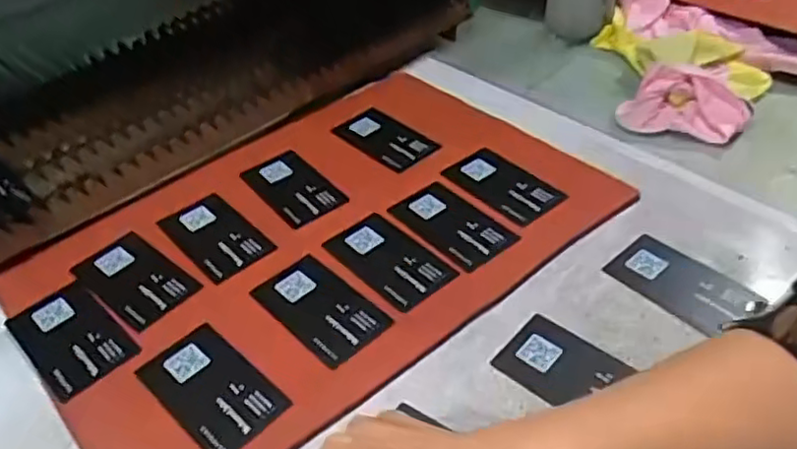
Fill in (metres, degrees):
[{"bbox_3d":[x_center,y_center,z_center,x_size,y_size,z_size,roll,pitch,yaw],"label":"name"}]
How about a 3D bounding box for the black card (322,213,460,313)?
[{"bbox_3d":[-0.007,0.022,0.431,0.047,0.004,0.087,-31,48,-26],"label":"black card"}]

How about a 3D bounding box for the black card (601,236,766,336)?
[{"bbox_3d":[0.179,0.036,0.409,0.049,0.004,0.082,-30,48,-26],"label":"black card"}]

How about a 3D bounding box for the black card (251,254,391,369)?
[{"bbox_3d":[-0.049,0.050,0.403,0.049,0.004,0.085,-34,49,-28],"label":"black card"}]

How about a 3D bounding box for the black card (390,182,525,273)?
[{"bbox_3d":[0.039,-0.002,0.454,0.052,0.006,0.087,-30,47,-26],"label":"black card"}]

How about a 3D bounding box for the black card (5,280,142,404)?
[{"bbox_3d":[-0.203,0.068,0.399,0.091,0.004,0.050,32,53,33],"label":"black card"}]

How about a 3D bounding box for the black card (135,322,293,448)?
[{"bbox_3d":[-0.106,0.091,0.366,0.087,0.004,0.049,31,53,33],"label":"black card"}]

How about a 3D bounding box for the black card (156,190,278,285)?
[{"bbox_3d":[-0.130,0.007,0.460,0.049,0.004,0.086,-33,49,-28],"label":"black card"}]

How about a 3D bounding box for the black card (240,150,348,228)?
[{"bbox_3d":[-0.080,-0.029,0.497,0.049,0.006,0.084,-31,48,-24],"label":"black card"}]

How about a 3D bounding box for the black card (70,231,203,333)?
[{"bbox_3d":[-0.176,0.036,0.432,0.085,0.004,0.049,27,51,31],"label":"black card"}]

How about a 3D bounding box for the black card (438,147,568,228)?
[{"bbox_3d":[0.079,-0.030,0.481,0.045,0.006,0.085,-34,49,-21],"label":"black card"}]

